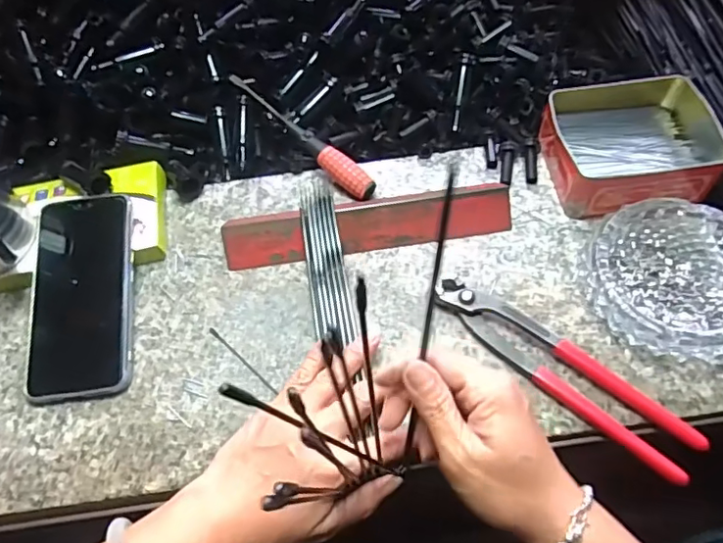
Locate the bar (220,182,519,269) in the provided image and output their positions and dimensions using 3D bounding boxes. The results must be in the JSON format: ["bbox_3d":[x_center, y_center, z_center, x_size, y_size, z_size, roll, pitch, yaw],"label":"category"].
[{"bbox_3d":[0.005,-0.037,0.446,0.228,0.026,0.037,-7,60,-1],"label":"bar"}]

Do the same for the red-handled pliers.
[{"bbox_3d":[0.135,0.065,0.383,0.193,0.013,0.044,35,67,21],"label":"red-handled pliers"}]

